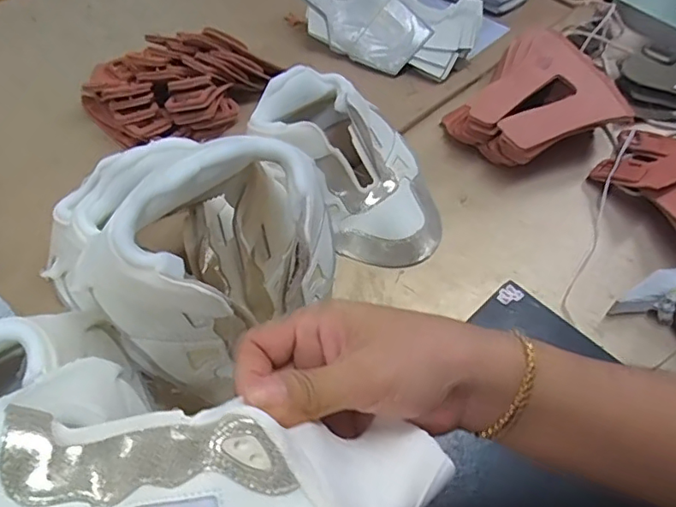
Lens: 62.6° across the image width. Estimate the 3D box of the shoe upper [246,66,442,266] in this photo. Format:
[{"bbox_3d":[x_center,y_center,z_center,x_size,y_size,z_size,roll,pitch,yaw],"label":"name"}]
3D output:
[{"bbox_3d":[0.024,-0.095,0.563,0.210,0.087,0.157,39,60,24],"label":"shoe upper"}]

